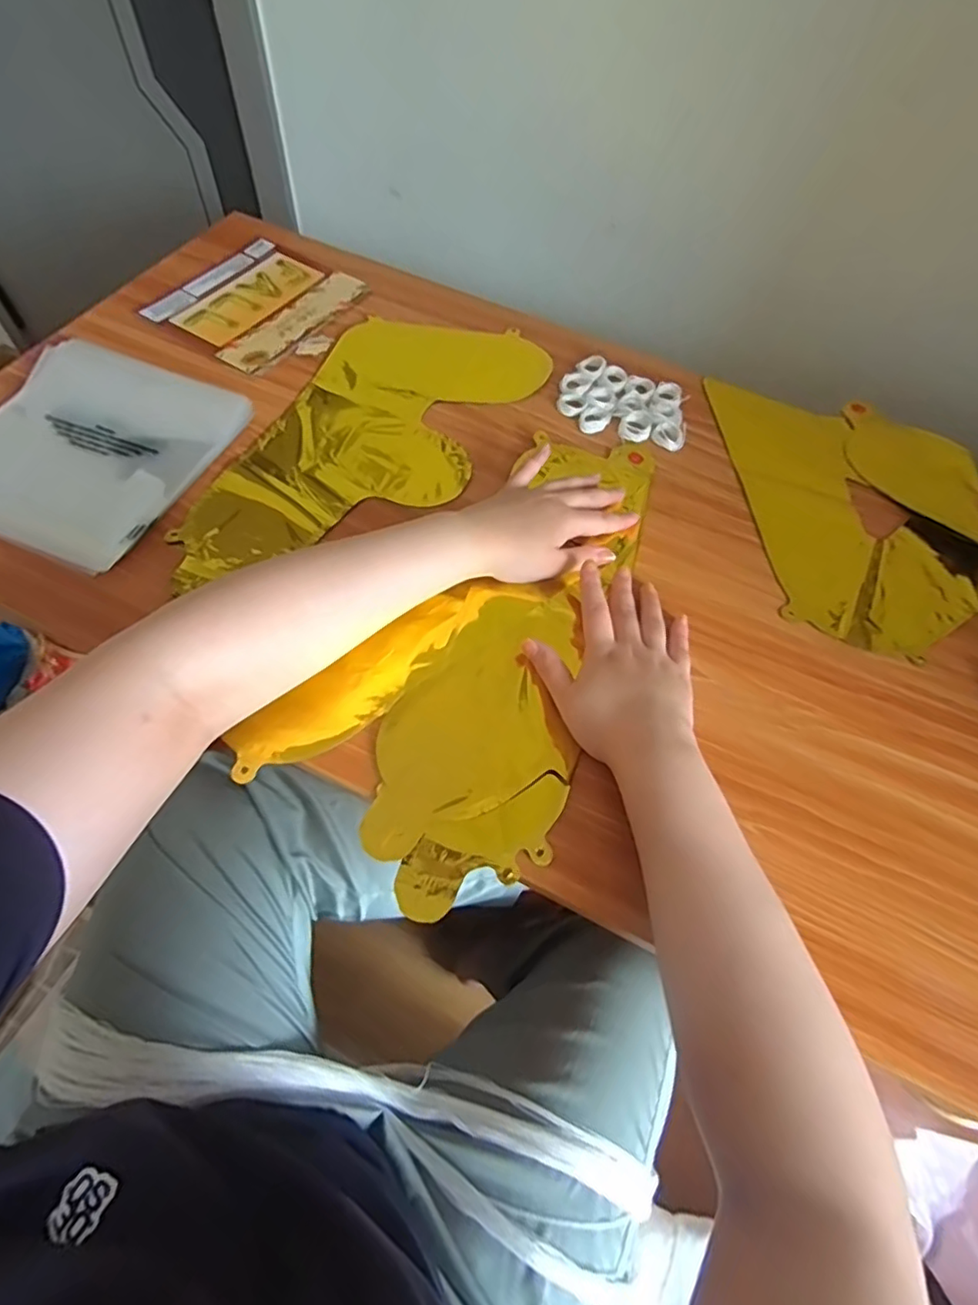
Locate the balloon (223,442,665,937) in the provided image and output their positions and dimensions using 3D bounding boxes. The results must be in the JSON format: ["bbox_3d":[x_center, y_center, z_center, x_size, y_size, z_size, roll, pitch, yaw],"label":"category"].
[{"bbox_3d":[0.029,-0.021,0.487,0.201,0.017,0.427,33,64,14],"label":"balloon"}]

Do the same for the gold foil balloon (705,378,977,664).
[{"bbox_3d":[0.354,-0.137,0.568,0.230,0.010,0.310,2,61,-3],"label":"gold foil balloon"}]

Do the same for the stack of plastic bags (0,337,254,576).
[{"bbox_3d":[-0.358,-0.181,0.532,0.204,0.021,0.214,23,65,8],"label":"stack of plastic bags"}]

